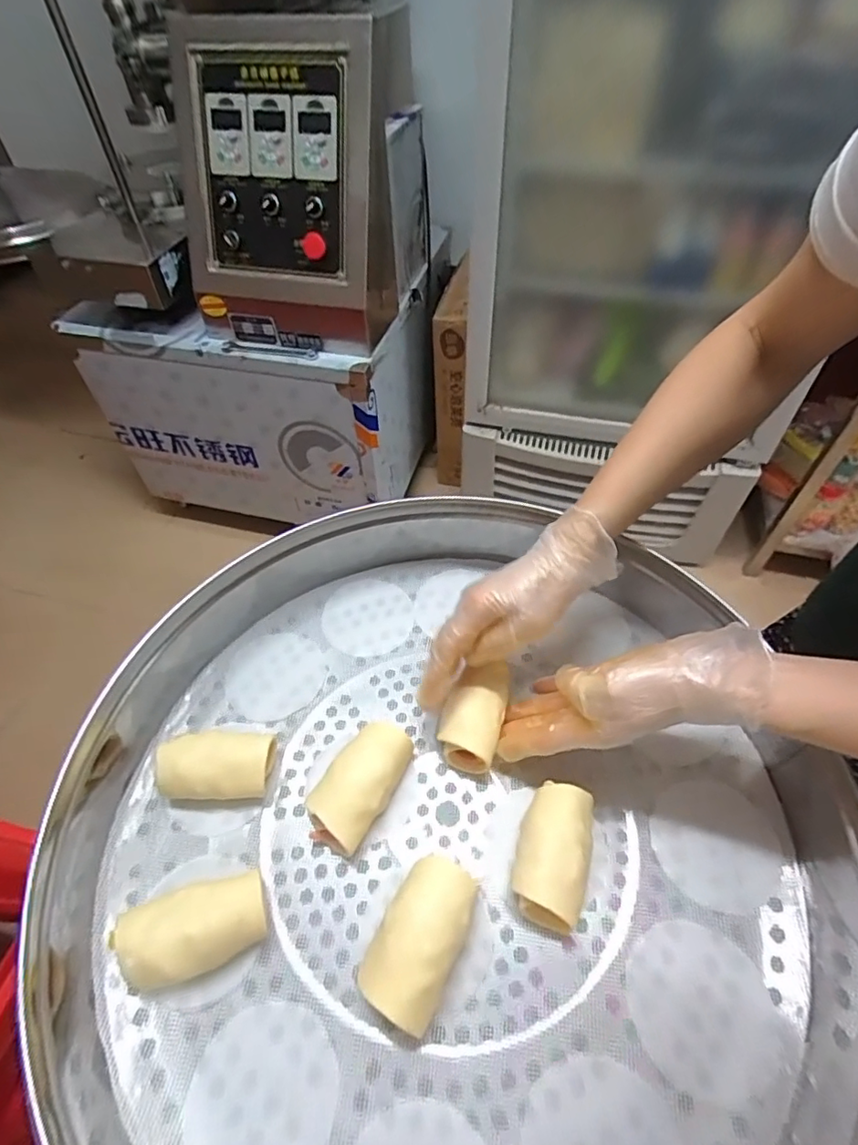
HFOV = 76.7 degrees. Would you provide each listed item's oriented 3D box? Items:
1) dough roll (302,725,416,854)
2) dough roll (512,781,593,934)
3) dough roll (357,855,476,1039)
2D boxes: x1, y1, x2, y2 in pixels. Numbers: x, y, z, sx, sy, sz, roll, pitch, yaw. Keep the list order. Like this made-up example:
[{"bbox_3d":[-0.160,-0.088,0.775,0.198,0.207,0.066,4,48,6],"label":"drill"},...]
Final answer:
[{"bbox_3d":[-0.052,0.161,0.415,0.053,0.036,0.090,21,55,18],"label":"dough roll"},{"bbox_3d":[0.086,0.197,0.380,0.044,0.042,0.087,12,53,11],"label":"dough roll"},{"bbox_3d":[-0.005,0.235,0.351,0.055,0.045,0.091,23,55,19],"label":"dough roll"}]

